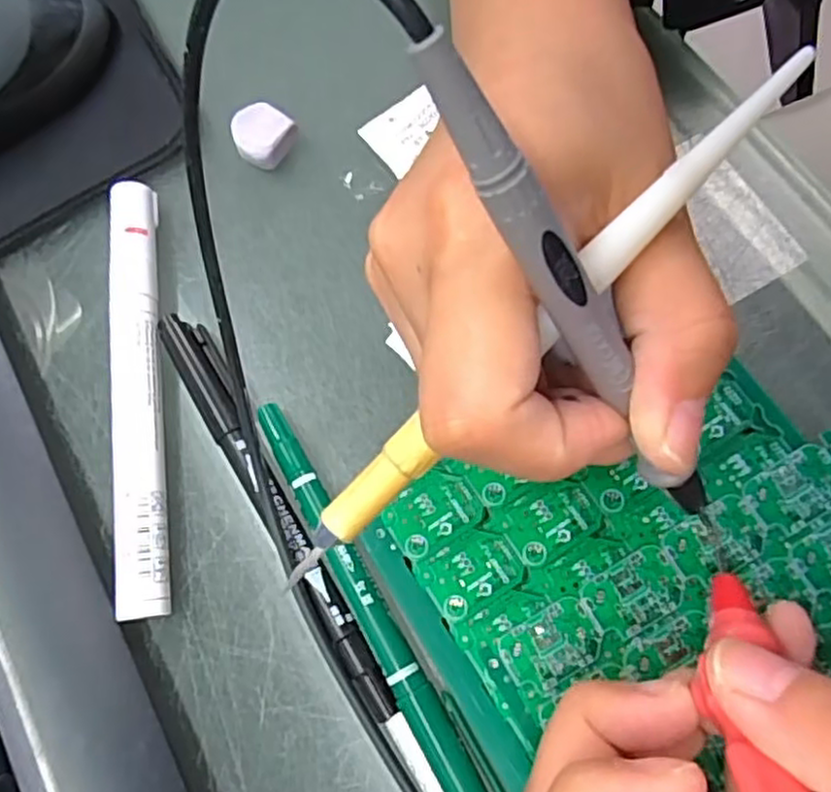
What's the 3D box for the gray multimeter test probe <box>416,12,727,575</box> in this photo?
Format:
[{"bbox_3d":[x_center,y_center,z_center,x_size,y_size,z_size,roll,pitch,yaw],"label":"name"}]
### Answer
[{"bbox_3d":[0.040,-0.005,0.145,0.008,0.148,0.010,21,68,49],"label":"gray multimeter test probe"}]

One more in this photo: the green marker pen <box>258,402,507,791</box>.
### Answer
[{"bbox_3d":[-0.011,0.061,0.206,0.014,0.013,0.137,-31,73,-3],"label":"green marker pen"}]

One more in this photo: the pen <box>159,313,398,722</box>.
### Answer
[{"bbox_3d":[-0.043,0.031,0.218,0.013,0.013,0.138,-32,73,-4],"label":"pen"}]

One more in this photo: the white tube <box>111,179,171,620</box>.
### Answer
[{"bbox_3d":[-0.087,-0.003,0.230,0.014,0.018,0.141,-9,73,4],"label":"white tube"}]

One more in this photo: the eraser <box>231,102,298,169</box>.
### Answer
[{"bbox_3d":[-0.055,-0.092,0.253,0.021,0.010,0.019,31,79,14],"label":"eraser"}]

